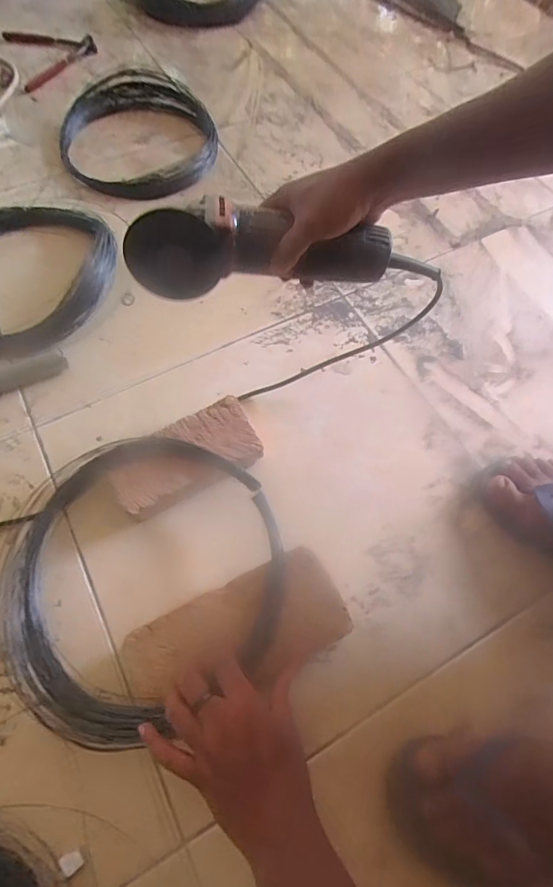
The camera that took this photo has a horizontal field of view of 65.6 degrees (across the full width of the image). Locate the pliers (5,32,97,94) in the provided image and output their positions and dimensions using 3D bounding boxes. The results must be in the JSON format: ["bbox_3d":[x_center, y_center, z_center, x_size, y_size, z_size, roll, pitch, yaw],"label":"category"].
[{"bbox_3d":[-0.440,-0.776,0.846,0.157,0.017,0.171,-22,68,-11],"label":"pliers"}]

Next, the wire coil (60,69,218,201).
[{"bbox_3d":[-0.239,-0.529,0.732,0.264,0.059,0.241,1,65,-1],"label":"wire coil"}]

